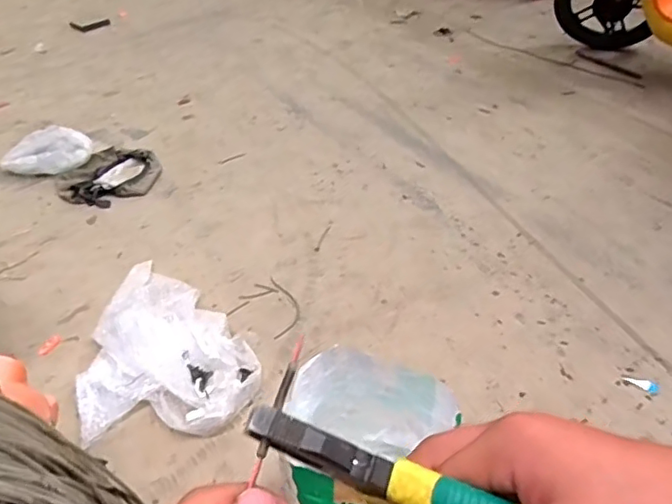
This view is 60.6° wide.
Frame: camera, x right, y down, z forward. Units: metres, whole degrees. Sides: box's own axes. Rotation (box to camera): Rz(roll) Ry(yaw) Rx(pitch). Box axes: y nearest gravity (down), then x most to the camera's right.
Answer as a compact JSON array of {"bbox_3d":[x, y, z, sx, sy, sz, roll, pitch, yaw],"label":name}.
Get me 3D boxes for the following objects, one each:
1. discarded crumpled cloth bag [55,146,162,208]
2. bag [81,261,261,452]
[{"bbox_3d":[-0.695,-0.238,1.758,0.294,0.027,0.311,-21,41,-19],"label":"discarded crumpled cloth bag"},{"bbox_3d":[-0.332,0.166,1.190,0.342,0.050,0.488,-6,38,-1],"label":"bag"}]

